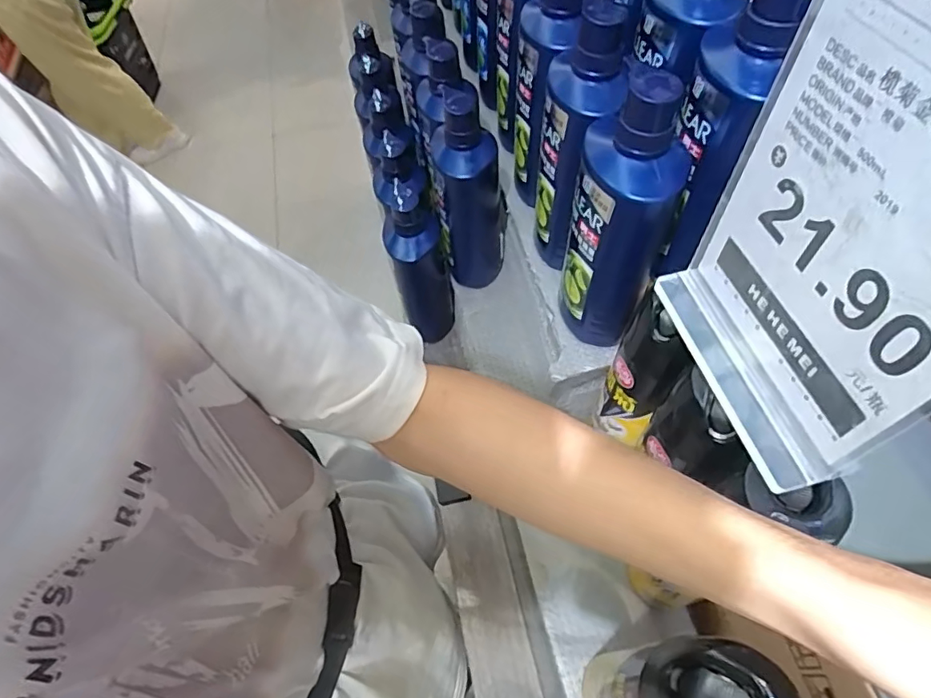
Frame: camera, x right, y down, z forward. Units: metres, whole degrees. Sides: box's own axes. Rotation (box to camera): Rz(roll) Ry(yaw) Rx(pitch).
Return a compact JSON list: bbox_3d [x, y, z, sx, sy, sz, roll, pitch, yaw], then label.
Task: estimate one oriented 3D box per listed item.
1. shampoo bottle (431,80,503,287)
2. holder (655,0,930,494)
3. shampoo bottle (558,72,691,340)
[{"bbox_3d":[0.005,-0.175,0.573,0.069,0.220,0.087,-2,58,4],"label":"shampoo bottle"},{"bbox_3d":[0.157,-0.044,0.227,0.018,0.227,0.144,-14,56,-5],"label":"holder"},{"bbox_3d":[0.121,-0.089,0.424,0.069,0.208,0.078,20,62,16],"label":"shampoo bottle"}]

